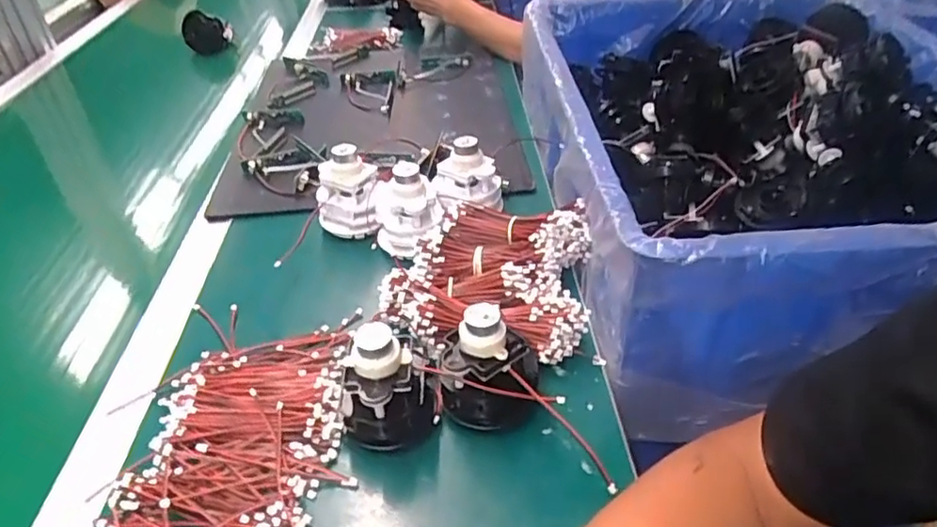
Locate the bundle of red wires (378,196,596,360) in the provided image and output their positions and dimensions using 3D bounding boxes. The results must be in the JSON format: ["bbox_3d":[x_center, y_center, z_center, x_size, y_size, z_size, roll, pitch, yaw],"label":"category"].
[{"bbox_3d":[0.017,0.003,0.542,0.166,0.045,0.180,2,38,7],"label":"bundle of red wires"}]

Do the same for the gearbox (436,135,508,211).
[{"bbox_3d":[0.000,-0.095,0.623,0.071,0.048,0.052,-4,37,0],"label":"gearbox"}]

